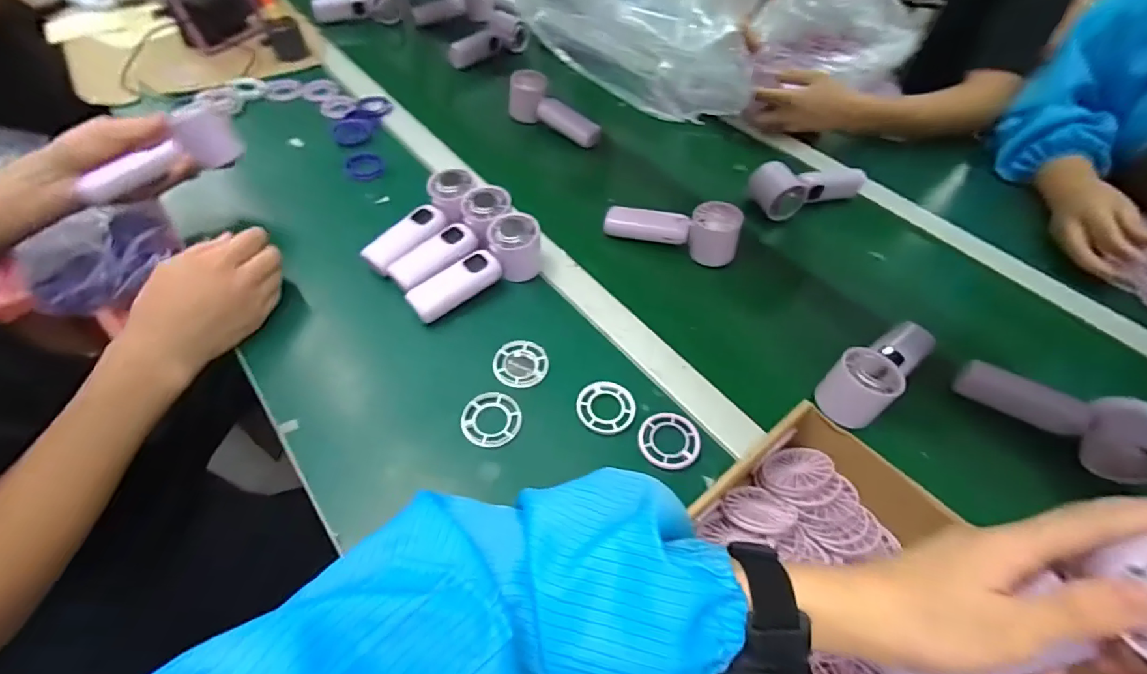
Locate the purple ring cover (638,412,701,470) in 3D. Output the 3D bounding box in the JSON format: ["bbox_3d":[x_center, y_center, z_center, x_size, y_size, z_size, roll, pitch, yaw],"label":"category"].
[{"bbox_3d":[0.085,0.091,0.447,0.054,0.006,0.053,19,57,11],"label":"purple ring cover"}]

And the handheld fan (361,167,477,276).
[{"bbox_3d":[-0.168,-0.128,0.575,0.053,0.055,0.154,31,60,19],"label":"handheld fan"}]

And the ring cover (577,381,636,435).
[{"bbox_3d":[0.030,0.064,0.464,0.053,0.004,0.052,9,55,5],"label":"ring cover"}]

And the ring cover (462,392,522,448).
[{"bbox_3d":[-0.073,0.073,0.453,0.052,0.004,0.053,7,55,3],"label":"ring cover"}]

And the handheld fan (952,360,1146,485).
[{"bbox_3d":[0.448,0.062,0.467,0.150,0.052,0.063,37,62,22],"label":"handheld fan"}]

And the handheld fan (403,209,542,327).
[{"bbox_3d":[-0.103,-0.073,0.530,0.150,0.053,0.051,-33,62,-22],"label":"handheld fan"}]

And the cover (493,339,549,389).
[{"bbox_3d":[-0.051,0.025,0.491,0.051,0.004,0.052,7,55,4],"label":"cover"}]

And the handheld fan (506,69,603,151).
[{"bbox_3d":[-0.030,-0.338,0.750,0.161,0.051,0.053,37,62,22],"label":"handheld fan"}]

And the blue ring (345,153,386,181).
[{"bbox_3d":[-0.281,-0.231,0.685,0.052,0.009,0.059,10,55,6],"label":"blue ring"}]

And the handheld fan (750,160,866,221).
[{"bbox_3d":[0.311,-0.199,0.667,0.158,0.048,0.062,-9,56,-8],"label":"handheld fan"}]

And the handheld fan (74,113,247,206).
[{"bbox_3d":[-0.432,-0.196,0.538,0.138,0.052,0.045,-36,63,-24],"label":"handheld fan"}]

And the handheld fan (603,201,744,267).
[{"bbox_3d":[0.119,-0.136,0.603,0.157,0.055,0.045,18,56,11],"label":"handheld fan"}]

